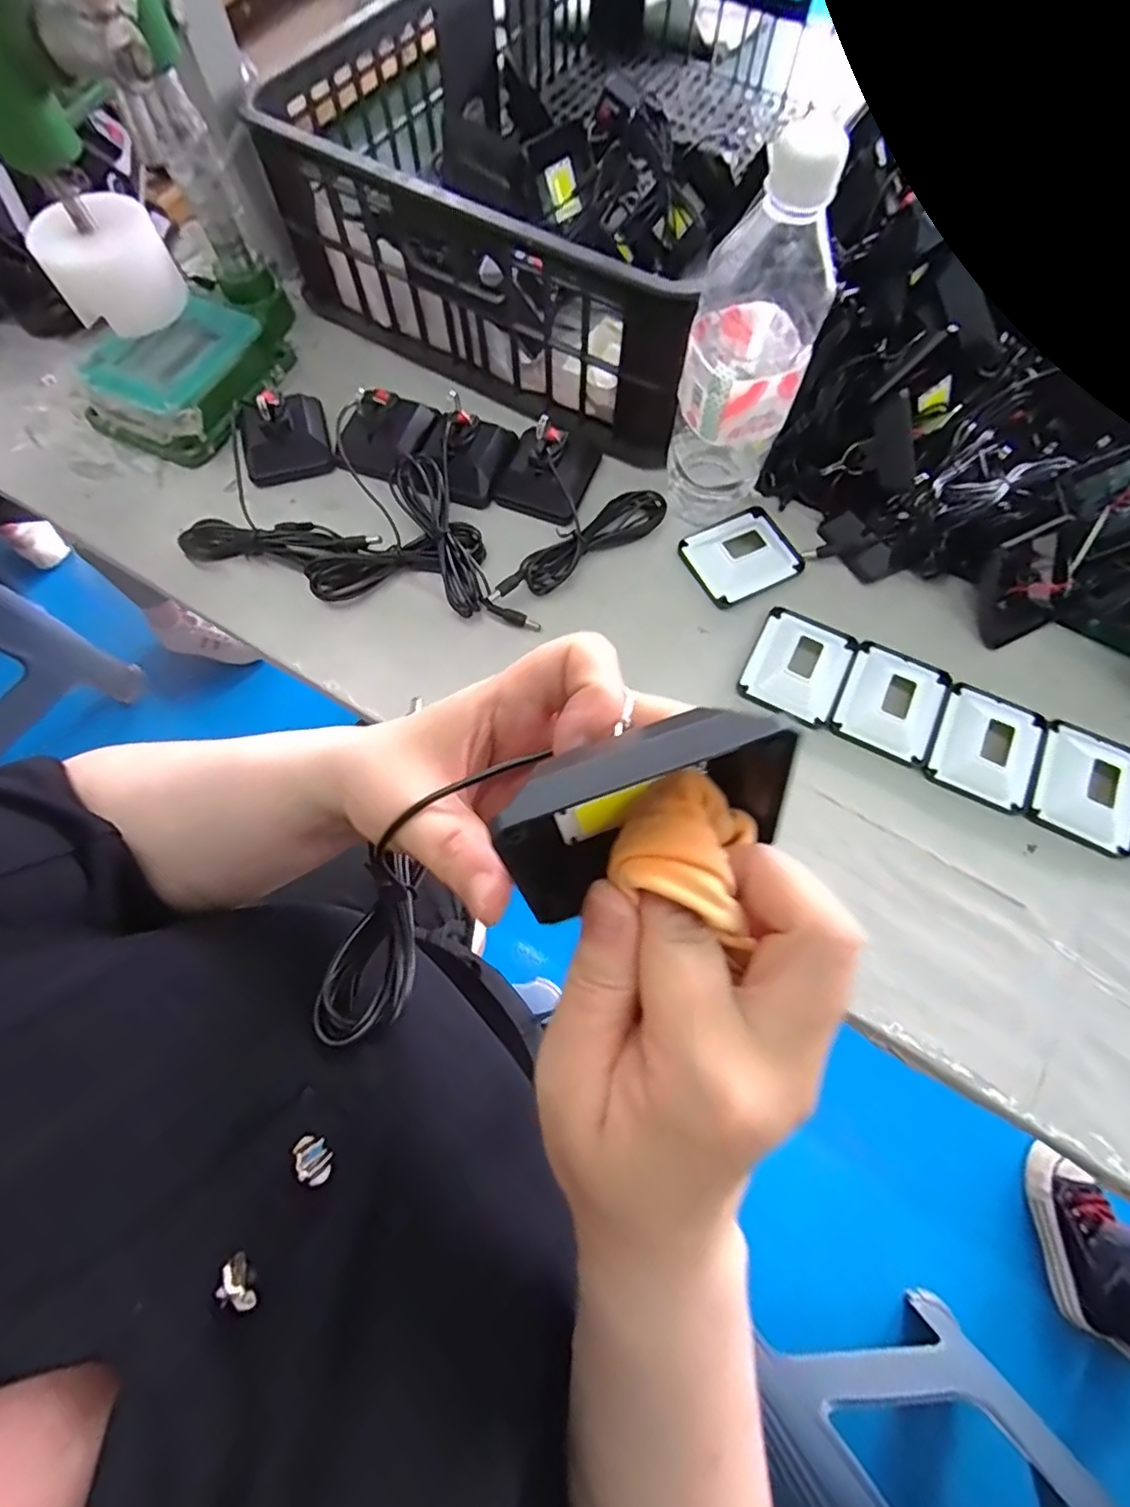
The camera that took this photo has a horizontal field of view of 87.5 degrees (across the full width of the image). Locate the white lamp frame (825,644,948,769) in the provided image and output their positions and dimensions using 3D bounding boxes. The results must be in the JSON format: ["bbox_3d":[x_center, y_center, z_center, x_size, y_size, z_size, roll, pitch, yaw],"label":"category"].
[{"bbox_3d":[0.231,-0.038,0.415,0.065,0.016,0.081,26,74,8],"label":"white lamp frame"}]

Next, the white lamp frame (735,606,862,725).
[{"bbox_3d":[0.169,-0.065,0.424,0.066,0.014,0.082,26,74,8],"label":"white lamp frame"}]

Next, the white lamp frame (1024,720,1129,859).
[{"bbox_3d":[0.355,0.021,0.395,0.067,0.016,0.081,24,74,8],"label":"white lamp frame"}]

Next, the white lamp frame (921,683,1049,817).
[{"bbox_3d":[0.291,-0.008,0.405,0.068,0.016,0.082,25,74,8],"label":"white lamp frame"}]

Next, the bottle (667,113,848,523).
[{"bbox_3d":[0.112,-0.246,0.375,0.071,0.218,0.072,11,72,4],"label":"bottle"}]

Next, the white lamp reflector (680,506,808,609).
[{"bbox_3d":[0.138,-0.155,0.451,0.083,0.015,0.071,-28,74,-8],"label":"white lamp reflector"}]

